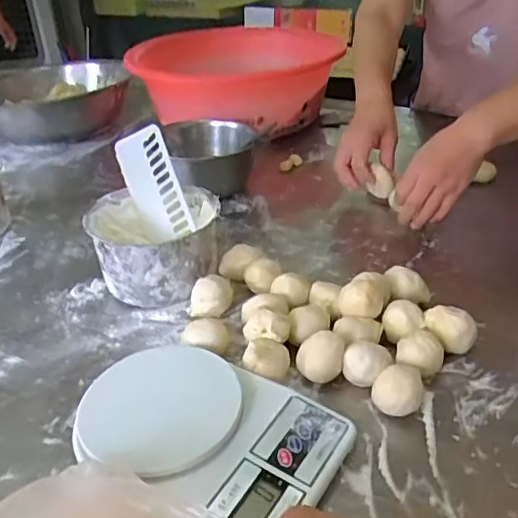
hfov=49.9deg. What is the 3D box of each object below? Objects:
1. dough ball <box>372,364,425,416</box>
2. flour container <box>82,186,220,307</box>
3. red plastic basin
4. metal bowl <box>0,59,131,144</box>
[{"bbox_3d":[0.122,0.113,0.486,0.043,0.040,0.047,-3,32,2],"label":"dough ball"},{"bbox_3d":[-0.119,-0.012,0.658,0.143,0.092,0.131,-6,33,-3],"label":"flour container"},{"bbox_3d":[-0.035,-0.389,1.191,0.401,0.150,0.396,-3,32,2],"label":"red plastic basin"},{"bbox_3d":[-0.443,-0.331,1.192,0.314,0.101,0.314,-8,33,-6],"label":"metal bowl"}]

